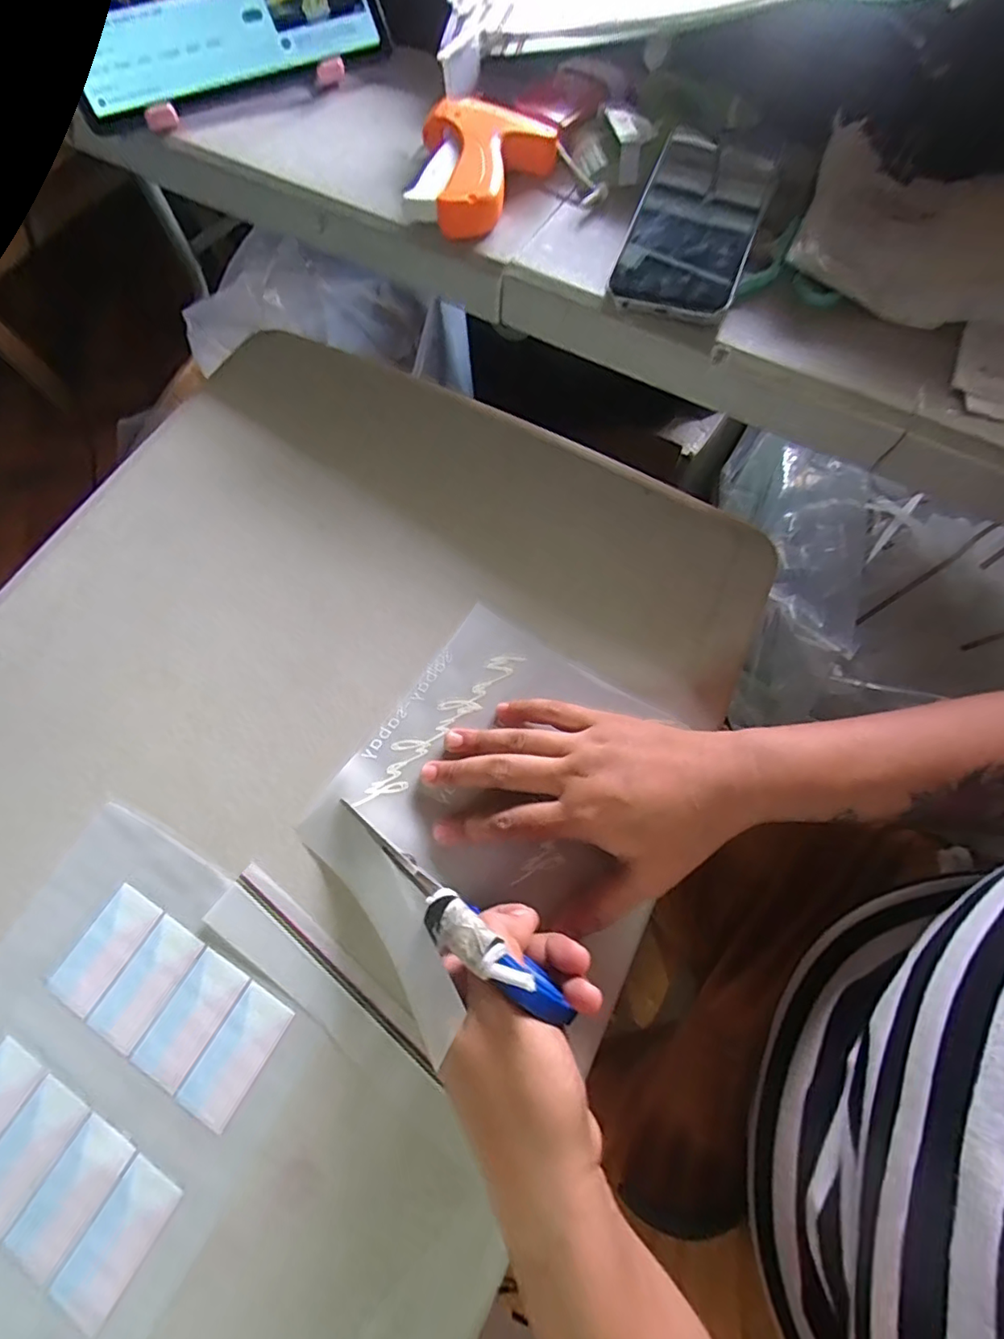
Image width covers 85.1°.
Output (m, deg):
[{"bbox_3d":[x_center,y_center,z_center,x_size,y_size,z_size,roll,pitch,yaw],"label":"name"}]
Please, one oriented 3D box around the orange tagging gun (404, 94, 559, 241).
[{"bbox_3d":[-0.023,-0.352,0.381,0.089,0.024,0.104,32,74,12],"label":"orange tagging gun"}]

